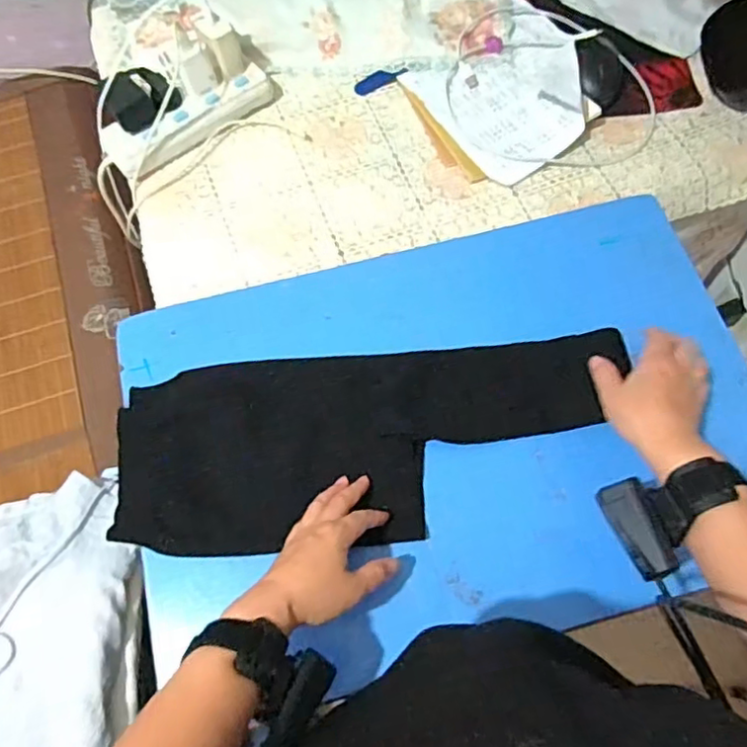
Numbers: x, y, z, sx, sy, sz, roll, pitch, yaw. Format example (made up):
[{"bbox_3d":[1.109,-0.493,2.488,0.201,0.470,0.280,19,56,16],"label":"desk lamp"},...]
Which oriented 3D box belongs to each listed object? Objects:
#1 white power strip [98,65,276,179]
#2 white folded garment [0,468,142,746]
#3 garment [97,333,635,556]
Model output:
[{"bbox_3d":[-0.217,-0.308,0.739,0.213,0.041,0.068,-35,71,-13],"label":"white power strip"},{"bbox_3d":[-0.368,0.269,0.637,0.233,0.046,0.309,-10,67,-3],"label":"white folded garment"},{"bbox_3d":[0.007,0.054,0.588,0.482,0.014,0.190,-13,67,-6],"label":"garment"}]

